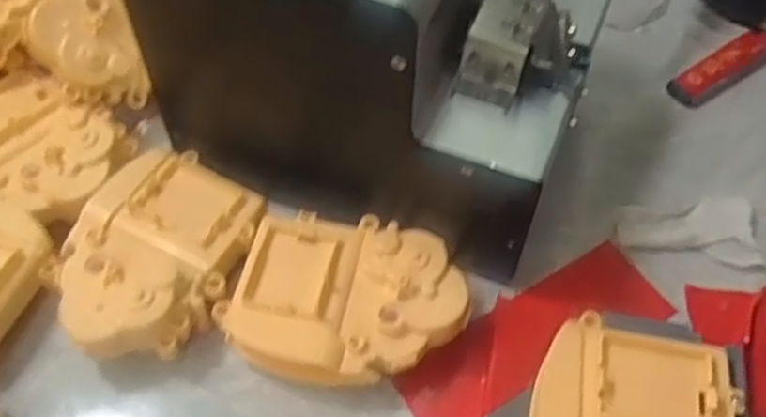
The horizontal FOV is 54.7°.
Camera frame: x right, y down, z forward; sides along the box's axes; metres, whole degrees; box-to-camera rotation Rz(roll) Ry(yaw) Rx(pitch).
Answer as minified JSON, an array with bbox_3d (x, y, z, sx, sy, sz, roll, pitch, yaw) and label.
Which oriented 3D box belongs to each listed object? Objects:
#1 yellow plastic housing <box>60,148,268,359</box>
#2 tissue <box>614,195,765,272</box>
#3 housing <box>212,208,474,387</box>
[{"bbox_3d":[-0.104,0.022,0.338,0.073,0.037,0.098,19,57,11],"label":"yellow plastic housing"},{"bbox_3d":[0.152,0.008,0.368,0.069,0.009,0.039,11,56,6],"label":"tissue"},{"bbox_3d":[-0.015,0.042,0.324,0.099,0.038,0.080,19,57,11],"label":"housing"}]

